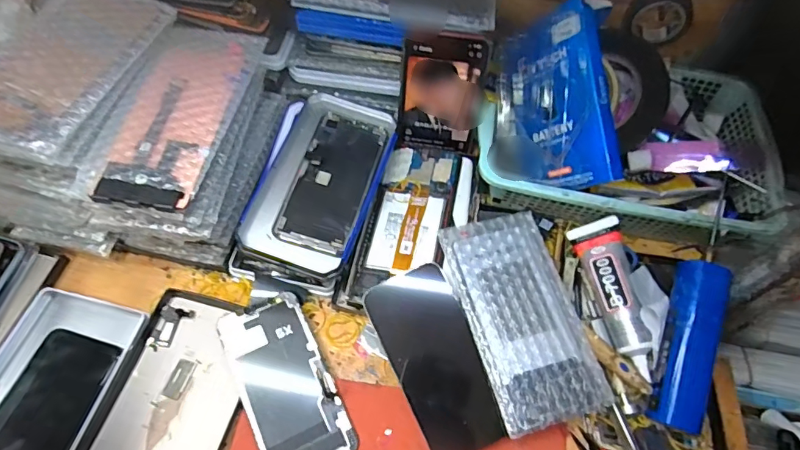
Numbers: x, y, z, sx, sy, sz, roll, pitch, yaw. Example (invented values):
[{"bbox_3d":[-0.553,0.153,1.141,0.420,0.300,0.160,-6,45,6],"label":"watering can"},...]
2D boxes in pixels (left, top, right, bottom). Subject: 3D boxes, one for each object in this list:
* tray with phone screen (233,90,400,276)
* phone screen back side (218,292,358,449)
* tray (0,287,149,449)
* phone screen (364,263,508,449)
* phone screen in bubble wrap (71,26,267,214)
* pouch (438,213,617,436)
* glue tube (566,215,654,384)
[{"bbox_3d":[-0.071,-0.041,0.455,0.093,0.025,0.178,17,66,5],"label":"tray with phone screen"},{"bbox_3d":[-0.092,0.129,0.394,0.069,0.004,0.142,-20,67,-20],"label":"phone screen back side"},{"bbox_3d":[-0.286,0.143,0.382,0.103,0.018,0.184,13,60,5],"label":"tray"},{"bbox_3d":[0.030,0.108,0.393,0.068,0.011,0.146,-24,78,-6],"label":"phone screen"},{"bbox_3d":[-0.180,-0.094,0.393,0.088,0.016,0.179,13,60,5],"label":"phone screen in bubble wrap"},{"bbox_3d":[0.101,0.076,0.411,0.091,0.025,0.172,-15,67,-10],"label":"pouch"},{"bbox_3d":[0.189,0.060,0.426,0.034,0.025,0.137,-7,66,-7],"label":"glue tube"}]

